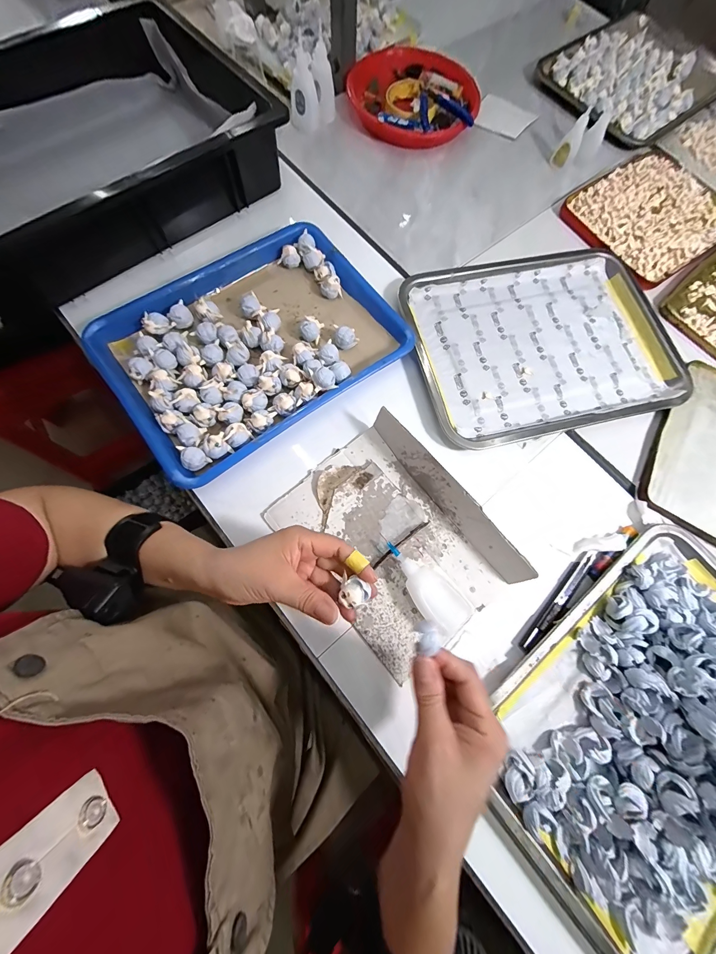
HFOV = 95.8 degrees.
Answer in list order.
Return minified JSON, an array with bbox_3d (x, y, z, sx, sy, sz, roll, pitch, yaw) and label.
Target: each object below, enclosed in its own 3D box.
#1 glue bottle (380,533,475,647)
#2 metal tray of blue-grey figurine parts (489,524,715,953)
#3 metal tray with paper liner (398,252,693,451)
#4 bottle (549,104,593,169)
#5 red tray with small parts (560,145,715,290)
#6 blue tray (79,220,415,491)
[{"bbox_3d":[0.072,0.112,0.334,0.047,0.027,0.114,-39,79,-11],"label":"glue bottle"},{"bbox_3d":[0.292,0.231,0.289,0.342,0.072,0.241,-38,79,-11],"label":"metal tray of blue-grey figurine parts"},{"bbox_3d":[0.249,-0.179,0.430,0.352,0.022,0.250,-13,75,-5],"label":"metal tray with paper liner"},{"bbox_3d":[0.337,-0.532,0.513,0.032,0.067,0.021,27,75,6],"label":"bottle"},{"bbox_3d":[0.467,-0.418,0.506,0.238,0.019,0.196,-35,78,-10],"label":"red tray with small parts"},{"bbox_3d":[-0.131,-0.167,0.403,0.325,0.032,0.256,-36,78,-11],"label":"blue tray"}]

